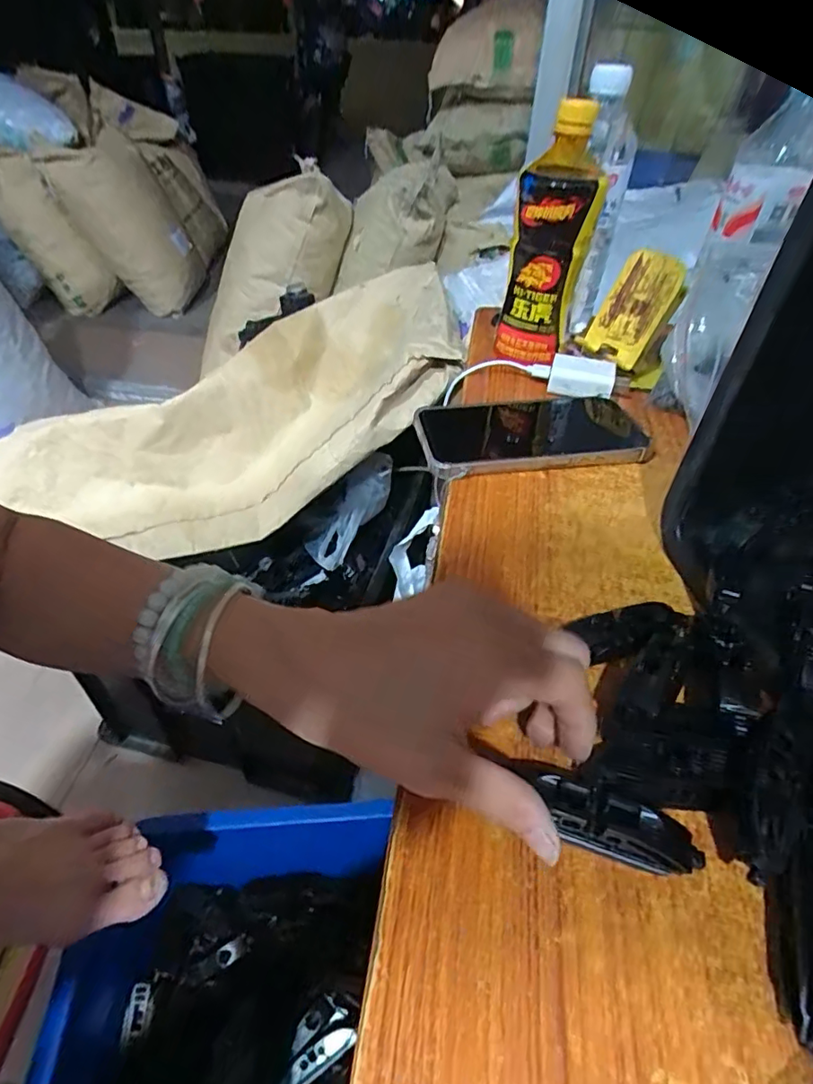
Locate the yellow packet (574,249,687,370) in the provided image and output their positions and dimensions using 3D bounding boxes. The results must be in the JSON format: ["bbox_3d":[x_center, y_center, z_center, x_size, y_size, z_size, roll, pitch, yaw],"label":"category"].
[{"bbox_3d":[0.193,-0.203,0.477,0.022,0.086,0.068,1,36,-31],"label":"yellow packet"}]

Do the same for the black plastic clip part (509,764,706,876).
[{"bbox_3d":[0.077,0.108,0.212,0.073,0.020,0.020,24,47,11],"label":"black plastic clip part"}]

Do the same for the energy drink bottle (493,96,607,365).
[{"bbox_3d":[0.118,-0.247,0.454,0.061,0.180,0.071,13,44,10],"label":"energy drink bottle"}]

